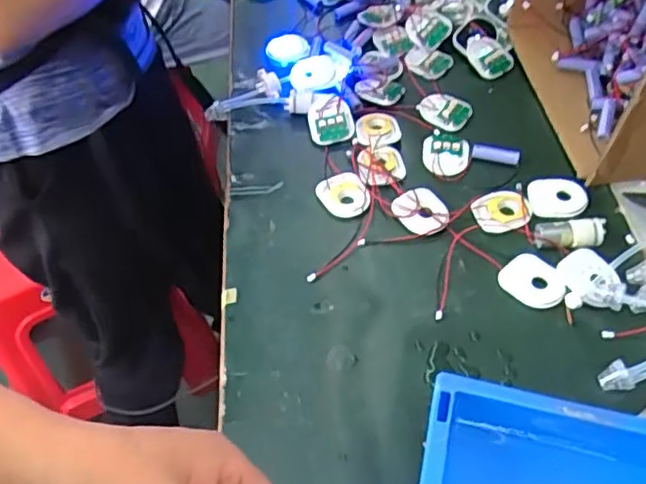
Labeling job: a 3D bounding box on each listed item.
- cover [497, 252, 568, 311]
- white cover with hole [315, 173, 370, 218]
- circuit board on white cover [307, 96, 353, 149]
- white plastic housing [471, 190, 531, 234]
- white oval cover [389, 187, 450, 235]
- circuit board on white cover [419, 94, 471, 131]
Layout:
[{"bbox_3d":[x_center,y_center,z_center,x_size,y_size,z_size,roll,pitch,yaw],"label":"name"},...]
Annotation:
[{"bbox_3d":[0.199,0.037,0.593,0.050,0.008,0.059,-35,58,-21],"label":"cover"},{"bbox_3d":[0.023,-0.051,0.671,0.051,0.005,0.060,-22,54,-12],"label":"white cover with hole"},{"bbox_3d":[0.008,-0.139,0.724,0.050,0.008,0.059,-13,71,-2],"label":"circuit board on white cover"},{"bbox_3d":[0.183,-0.033,0.644,0.064,0.008,0.048,-19,54,-10],"label":"white plastic housing"},{"bbox_3d":[0.103,-0.033,0.649,0.057,0.009,0.048,36,63,27],"label":"white oval cover"},{"bbox_3d":[0.140,-0.152,0.730,0.060,0.007,0.052,18,56,17],"label":"circuit board on white cover"}]

